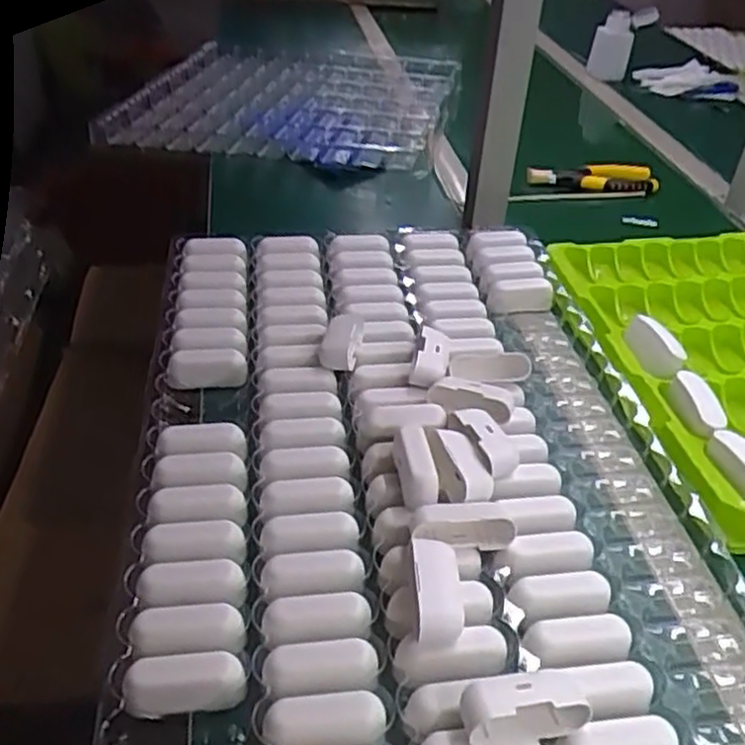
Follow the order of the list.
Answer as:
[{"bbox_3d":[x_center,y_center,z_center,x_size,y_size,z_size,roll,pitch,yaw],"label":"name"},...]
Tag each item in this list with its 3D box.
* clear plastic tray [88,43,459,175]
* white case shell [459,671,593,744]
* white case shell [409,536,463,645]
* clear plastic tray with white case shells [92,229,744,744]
[{"bbox_3d":[-0.104,-0.452,1.196,0.457,0.037,0.529,9,38,6],"label":"clear plastic tray"},{"bbox_3d":[0.077,0.169,0.378,0.064,0.026,0.026,-6,39,-13],"label":"white case shell"},{"bbox_3d":[0.038,0.124,0.432,0.027,0.022,0.061,1,38,-3],"label":"white case shell"},{"bbox_3d":[0.022,0.045,0.572,0.384,0.061,0.573,-3,38,-8],"label":"clear plastic tray with white case shells"}]

